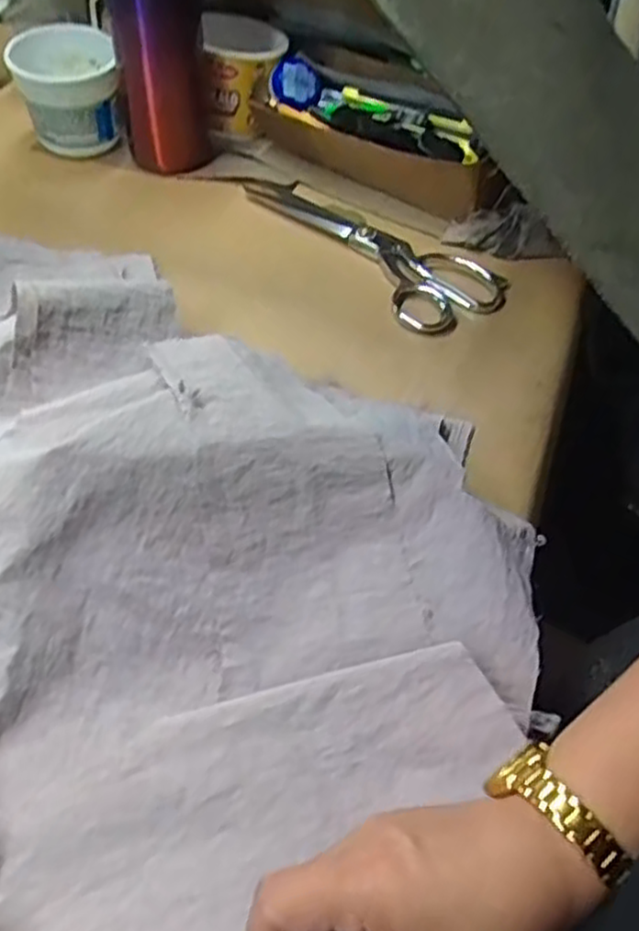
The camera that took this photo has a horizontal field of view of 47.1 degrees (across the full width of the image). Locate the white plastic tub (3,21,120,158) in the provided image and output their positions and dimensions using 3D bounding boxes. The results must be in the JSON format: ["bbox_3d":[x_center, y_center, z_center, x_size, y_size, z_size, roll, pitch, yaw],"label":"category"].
[{"bbox_3d":[-0.221,-0.331,0.653,0.084,0.091,0.088,2,52,-2],"label":"white plastic tub"}]

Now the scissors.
[{"bbox_3d":[0.037,-0.182,0.588,0.086,0.010,0.237,-37,62,-27],"label":"scissors"}]

